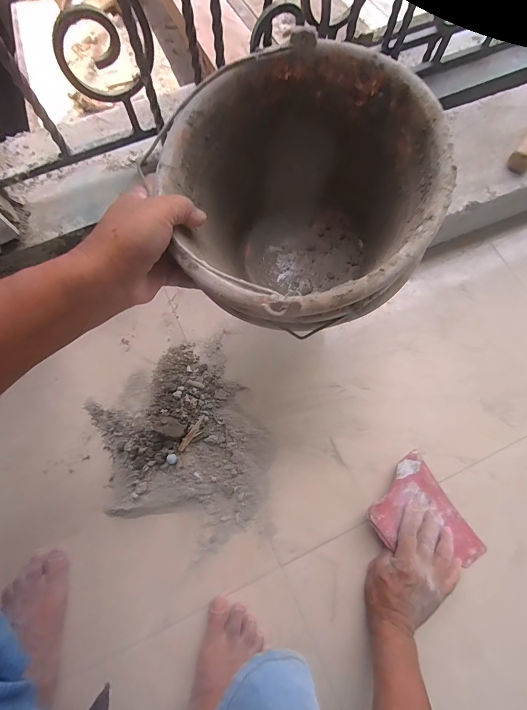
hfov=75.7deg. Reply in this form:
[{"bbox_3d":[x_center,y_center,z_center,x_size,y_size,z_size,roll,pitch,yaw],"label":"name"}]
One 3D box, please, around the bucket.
[{"bbox_3d":[0.029,-0.135,0.354,0.232,0.185,0.240,0,73,0],"label":"bucket"}]

